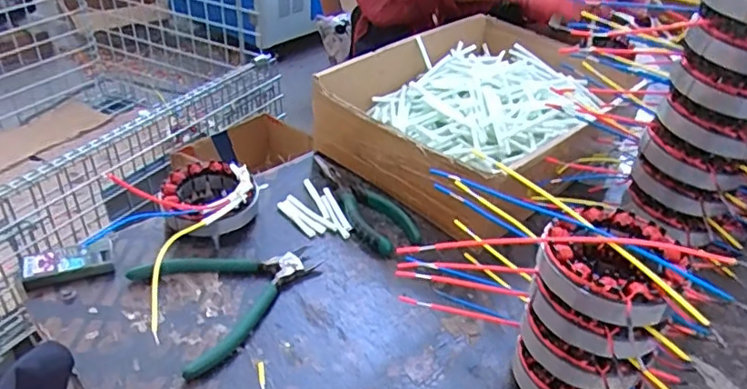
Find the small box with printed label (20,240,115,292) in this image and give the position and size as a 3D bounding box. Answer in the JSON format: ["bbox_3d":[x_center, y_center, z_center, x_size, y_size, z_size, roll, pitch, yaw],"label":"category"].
[{"bbox_3d":[-0.251,0.057,0.481,0.066,0.015,0.034,-11,38,-22],"label":"small box with printed label"}]

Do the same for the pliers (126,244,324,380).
[{"bbox_3d":[-0.109,0.074,0.473,0.137,0.014,0.115,-21,43,-33],"label":"pliers"}]

